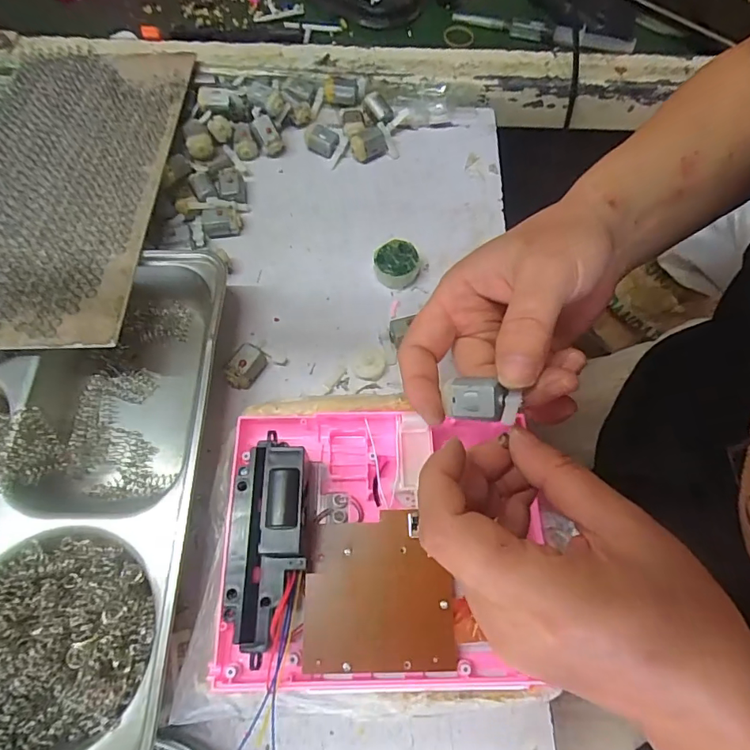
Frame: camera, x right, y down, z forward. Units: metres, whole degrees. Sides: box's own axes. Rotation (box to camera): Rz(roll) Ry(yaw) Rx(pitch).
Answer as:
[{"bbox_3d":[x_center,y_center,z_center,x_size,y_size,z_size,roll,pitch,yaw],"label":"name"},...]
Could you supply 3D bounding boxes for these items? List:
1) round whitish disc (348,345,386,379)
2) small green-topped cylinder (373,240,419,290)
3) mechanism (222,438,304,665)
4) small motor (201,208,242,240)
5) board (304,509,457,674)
[{"bbox_3d":[-0.005,-0.009,0.326,0.024,0.007,0.025,-7,67,-6],"label":"round whitish disc"},{"bbox_3d":[0.016,-0.082,0.353,0.033,0.020,0.035,1,67,-2],"label":"small green-topped cylinder"},{"bbox_3d":[-0.054,0.079,0.231,0.039,0.031,0.098,-3,67,-3],"label":"mechanism"},{"bbox_3d":[-0.119,-0.119,0.367,0.027,0.014,0.020,-12,68,-8],"label":"small motor"},{"bbox_3d":[0.002,0.106,0.236,0.071,0.006,0.071,-1,67,-2],"label":"board"}]

